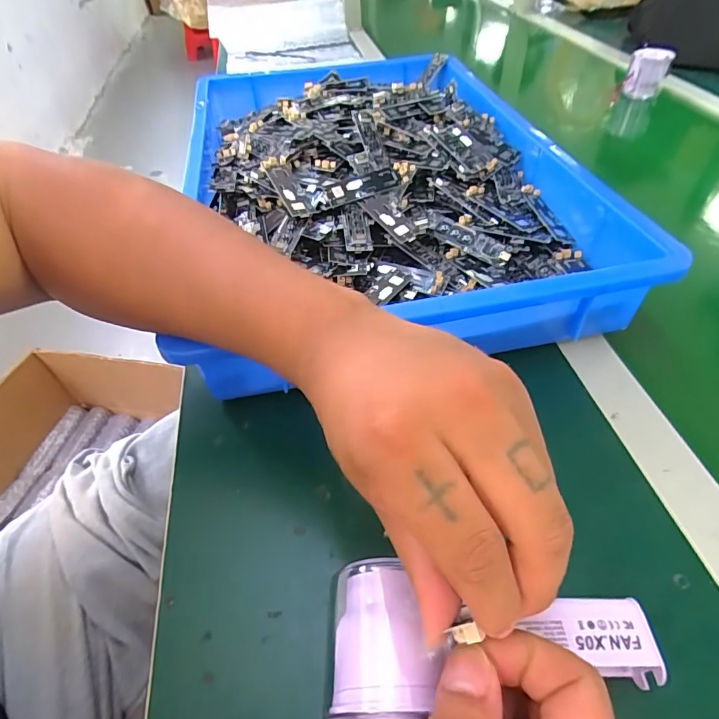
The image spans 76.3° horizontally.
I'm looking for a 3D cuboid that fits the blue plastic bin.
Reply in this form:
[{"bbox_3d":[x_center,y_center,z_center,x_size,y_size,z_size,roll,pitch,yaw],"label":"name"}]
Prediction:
[{"bbox_3d":[0.017,-0.203,0.512,0.359,0.086,0.551,-9,47,-6],"label":"blue plastic bin"}]

